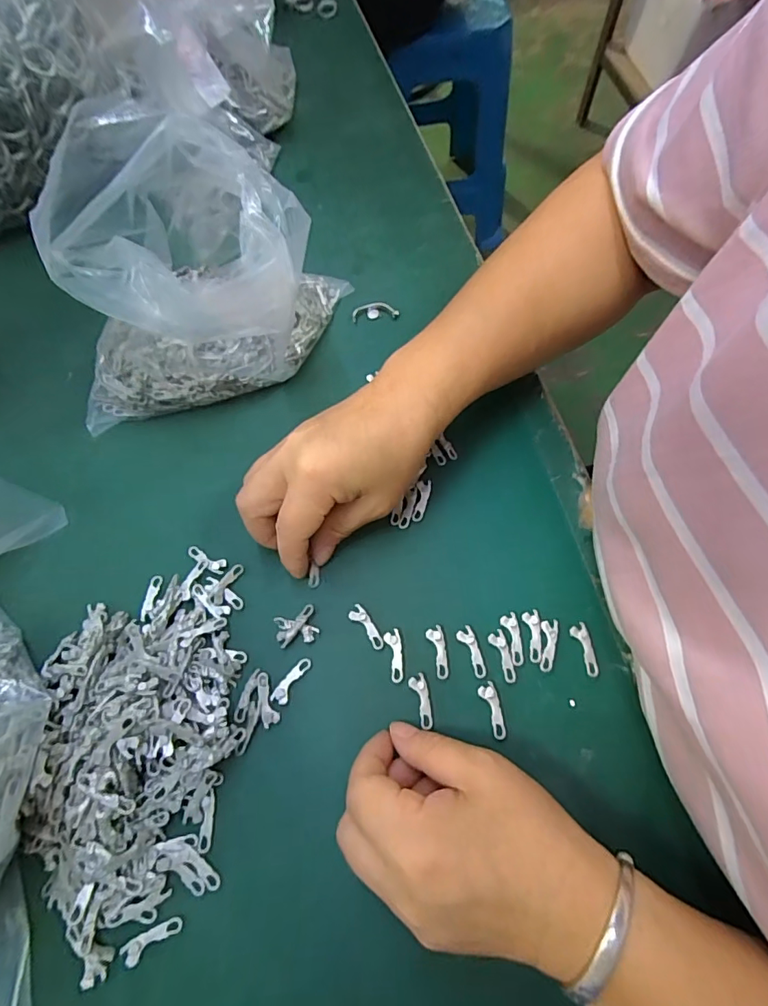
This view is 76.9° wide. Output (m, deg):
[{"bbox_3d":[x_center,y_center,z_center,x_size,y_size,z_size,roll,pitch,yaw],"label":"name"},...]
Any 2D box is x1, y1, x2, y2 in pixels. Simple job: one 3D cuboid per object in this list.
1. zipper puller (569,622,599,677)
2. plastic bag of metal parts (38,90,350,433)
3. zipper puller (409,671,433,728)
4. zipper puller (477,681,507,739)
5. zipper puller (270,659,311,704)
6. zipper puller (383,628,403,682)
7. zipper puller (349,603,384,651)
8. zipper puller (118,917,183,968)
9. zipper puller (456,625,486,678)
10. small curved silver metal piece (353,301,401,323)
[{"bbox_3d":[0.114,0.083,0.275,0.009,0.005,0.029,-13,67,-4],"label":"zipper puller"},{"bbox_3d":[-0.125,-0.148,0.316,0.189,0.124,0.131,-8,67,-2],"label":"plastic bag of metal parts"},{"bbox_3d":[0.020,0.108,0.267,0.009,0.004,0.027,-10,67,-3],"label":"zipper puller"},{"bbox_3d":[0.059,0.113,0.263,0.009,0.004,0.028,-13,67,-4],"label":"zipper puller"},{"bbox_3d":[-0.052,0.100,0.273,0.009,0.004,0.028,33,72,14],"label":"zipper puller"},{"bbox_3d":[0.007,0.087,0.276,0.009,0.004,0.029,-10,67,-3],"label":"zipper puller"},{"bbox_3d":[-0.010,0.072,0.283,0.010,0.004,0.029,-37,71,-13],"label":"zipper puller"},{"bbox_3d":[-0.111,0.208,0.231,0.028,0.004,0.010,-32,70,-11],"label":"zipper puller"},{"bbox_3d":[0.050,0.084,0.275,0.010,0.004,0.028,-14,68,-4],"label":"zipper puller"},{"bbox_3d":[-0.007,-0.149,0.372,0.035,0.004,0.016,-9,67,-2],"label":"small curved silver metal piece"}]

